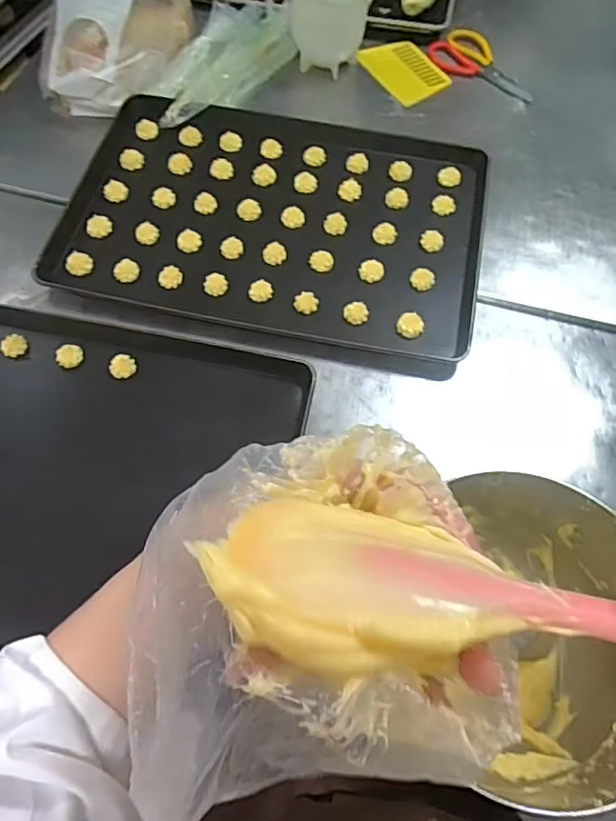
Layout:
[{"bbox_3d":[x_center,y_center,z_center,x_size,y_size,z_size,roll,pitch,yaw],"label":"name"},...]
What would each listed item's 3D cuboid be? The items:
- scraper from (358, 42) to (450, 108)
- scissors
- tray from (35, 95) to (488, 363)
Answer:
[{"bbox_3d":[0.176,-0.625,1.024,0.112,0.004,0.159,-30,71,-10],"label":"scraper"},{"bbox_3d":[0.320,-0.627,1.022,0.108,0.013,0.222,-35,69,-18],"label":"scissors"},{"bbox_3d":[-0.044,-0.296,0.832,0.593,0.031,0.388,12,63,4],"label":"tray"}]

